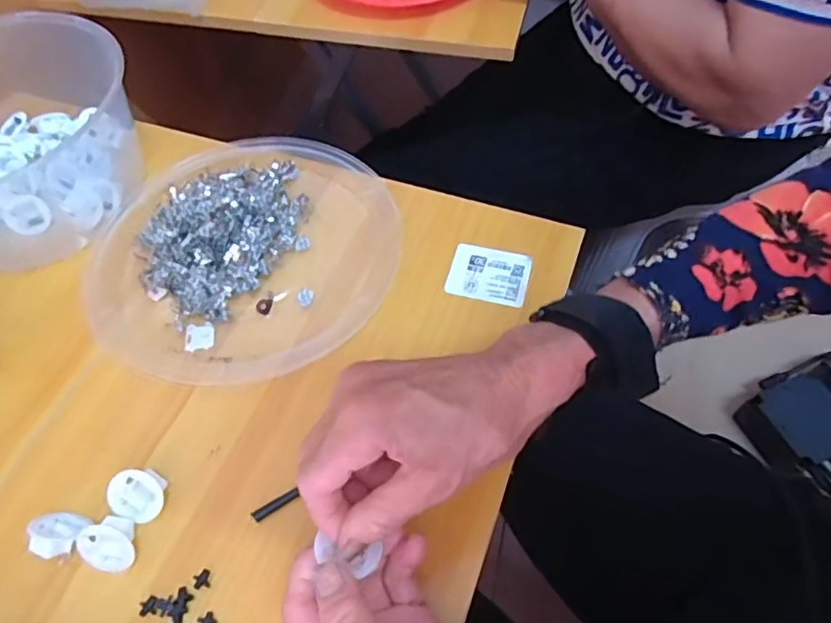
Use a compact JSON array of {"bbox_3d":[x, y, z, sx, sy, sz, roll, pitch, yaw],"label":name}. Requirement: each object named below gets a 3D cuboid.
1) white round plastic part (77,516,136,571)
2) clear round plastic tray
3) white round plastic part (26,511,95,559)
[{"bbox_3d":[-0.175,0.132,0.328,0.028,0.029,0.016,-14,15,4],"label":"white round plastic part"},{"bbox_3d":[-0.134,-0.051,0.458,0.236,0.039,0.228,-1,56,1],"label":"clear round plastic tray"},{"bbox_3d":[-0.212,0.131,0.338,0.029,0.021,0.027,-1,56,1],"label":"white round plastic part"}]

